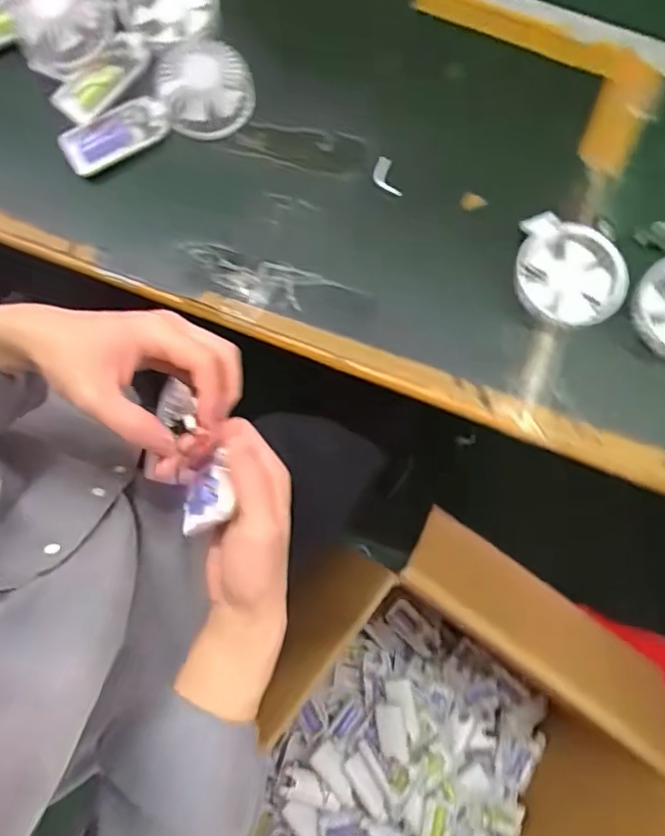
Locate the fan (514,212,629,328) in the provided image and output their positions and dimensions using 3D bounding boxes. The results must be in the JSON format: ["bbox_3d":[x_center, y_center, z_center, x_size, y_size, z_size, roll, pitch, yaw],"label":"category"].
[{"bbox_3d":[0.212,-0.129,0.543,0.096,0.035,0.089,0,78,-2],"label":"fan"}]

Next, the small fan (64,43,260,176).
[{"bbox_3d":[-0.164,-0.286,0.555,0.179,0.043,0.069,-24,79,-7],"label":"small fan"}]

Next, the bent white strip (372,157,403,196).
[{"bbox_3d":[0.051,-0.229,0.574,0.020,0.012,0.041,-18,79,-5],"label":"bent white strip"}]

